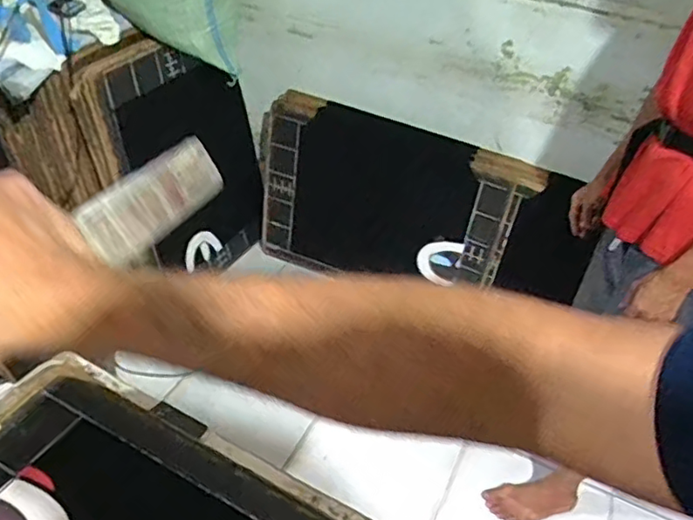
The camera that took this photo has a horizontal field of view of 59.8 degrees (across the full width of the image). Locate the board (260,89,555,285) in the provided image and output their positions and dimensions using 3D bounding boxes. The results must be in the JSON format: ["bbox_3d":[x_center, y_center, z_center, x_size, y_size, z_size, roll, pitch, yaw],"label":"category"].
[{"bbox_3d":[0.111,-0.152,1.970,0.876,0.602,0.085,22,36,18],"label":"board"}]

